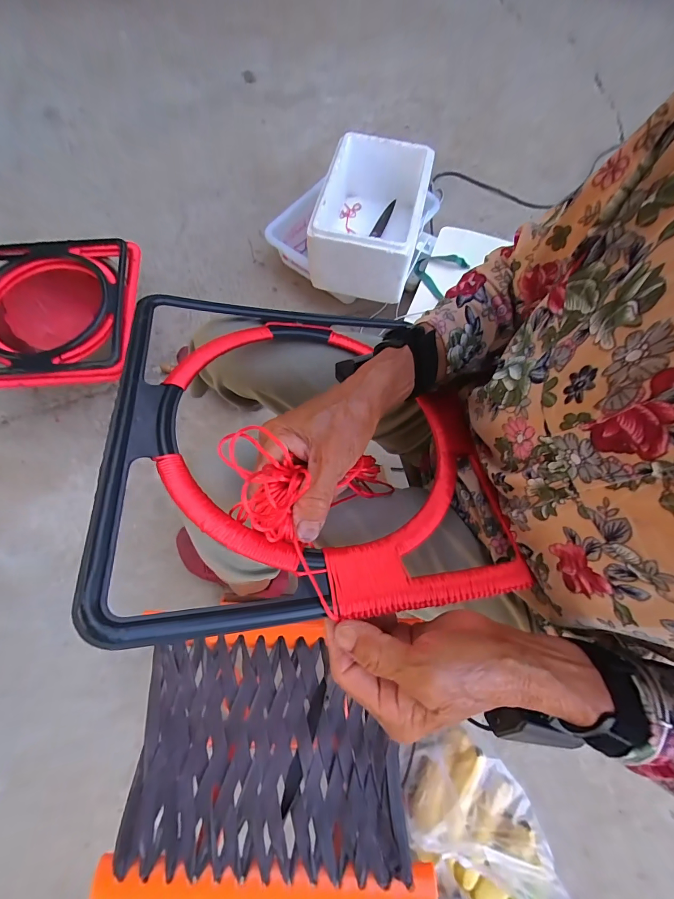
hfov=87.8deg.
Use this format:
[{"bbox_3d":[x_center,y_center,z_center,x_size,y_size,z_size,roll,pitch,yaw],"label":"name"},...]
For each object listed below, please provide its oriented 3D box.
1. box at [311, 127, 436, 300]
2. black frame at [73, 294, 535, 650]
[{"bbox_3d":[0.077,-0.521,0.801,0.212,0.161,0.317,14,72,0],"label":"box"},{"bbox_3d":[-0.018,-0.029,0.322,0.325,0.014,0.337,1,55,-18],"label":"black frame"}]

